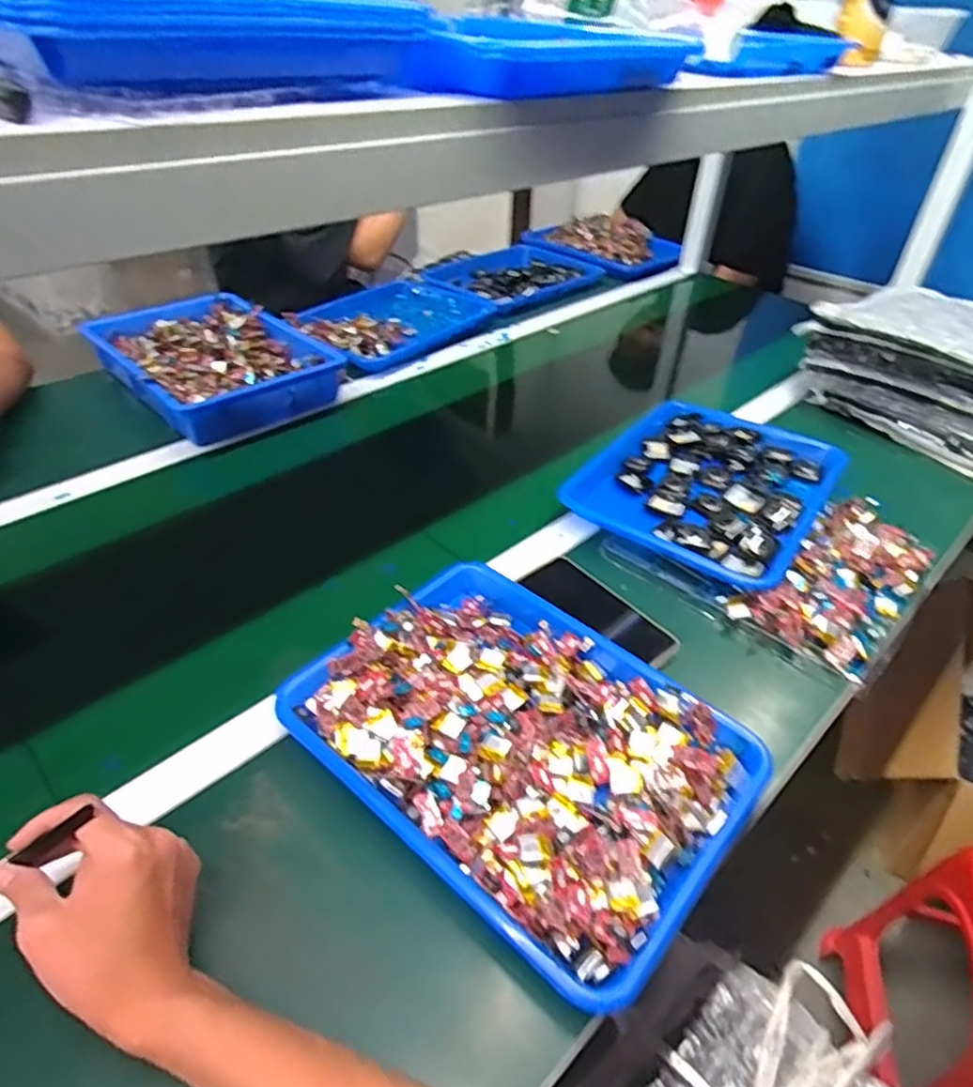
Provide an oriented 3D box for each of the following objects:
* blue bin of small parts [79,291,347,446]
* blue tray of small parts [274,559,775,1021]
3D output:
[{"bbox_3d":[-0.406,-0.272,1.018,0.262,0.074,0.356,-30,49,-34],"label":"blue bin of small parts"},{"bbox_3d":[0.030,0.145,0.537,0.324,0.042,0.252,30,46,30],"label":"blue tray of small parts"}]

